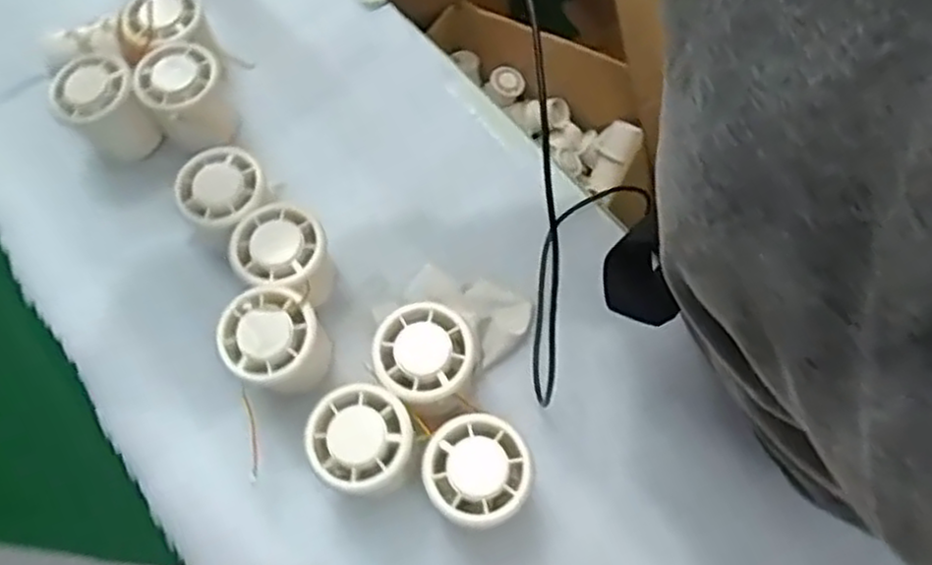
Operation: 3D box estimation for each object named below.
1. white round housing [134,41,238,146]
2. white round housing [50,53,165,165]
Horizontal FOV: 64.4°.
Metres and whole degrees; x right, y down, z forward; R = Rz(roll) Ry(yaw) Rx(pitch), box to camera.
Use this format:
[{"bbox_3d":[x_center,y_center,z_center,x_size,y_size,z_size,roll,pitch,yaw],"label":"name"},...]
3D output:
[{"bbox_3d":[-0.191,-0.126,0.514,0.052,0.063,0.059,-27,67,-10],"label":"white round housing"},{"bbox_3d":[-0.248,-0.119,0.514,0.050,0.056,0.051,-1,65,2],"label":"white round housing"}]

